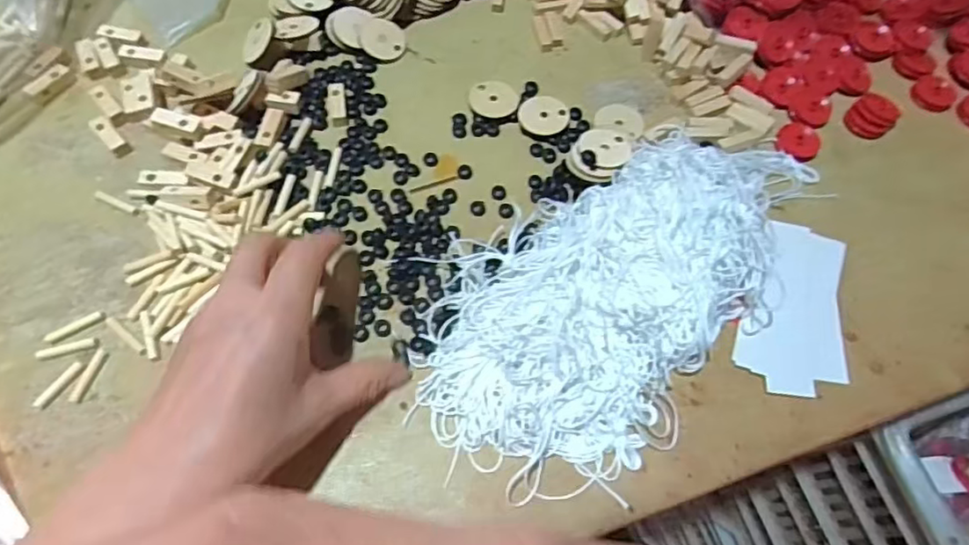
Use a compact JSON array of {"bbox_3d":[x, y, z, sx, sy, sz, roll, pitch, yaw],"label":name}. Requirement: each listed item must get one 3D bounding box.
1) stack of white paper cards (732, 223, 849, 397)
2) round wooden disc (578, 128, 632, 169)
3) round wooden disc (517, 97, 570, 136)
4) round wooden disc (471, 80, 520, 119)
[{"bbox_3d":[0.183,0.020,0.365,0.060,0.008,0.109,13,64,4],"label":"stack of white paper cards"},{"bbox_3d":[0.078,-0.081,0.399,0.033,0.004,0.035,2,58,-3],"label":"round wooden disc"},{"bbox_3d":[0.041,-0.108,0.425,0.033,0.008,0.029,35,68,14],"label":"round wooden disc"},{"bbox_3d":[0.007,-0.122,0.433,0.033,0.007,0.030,1,64,-2],"label":"round wooden disc"}]

